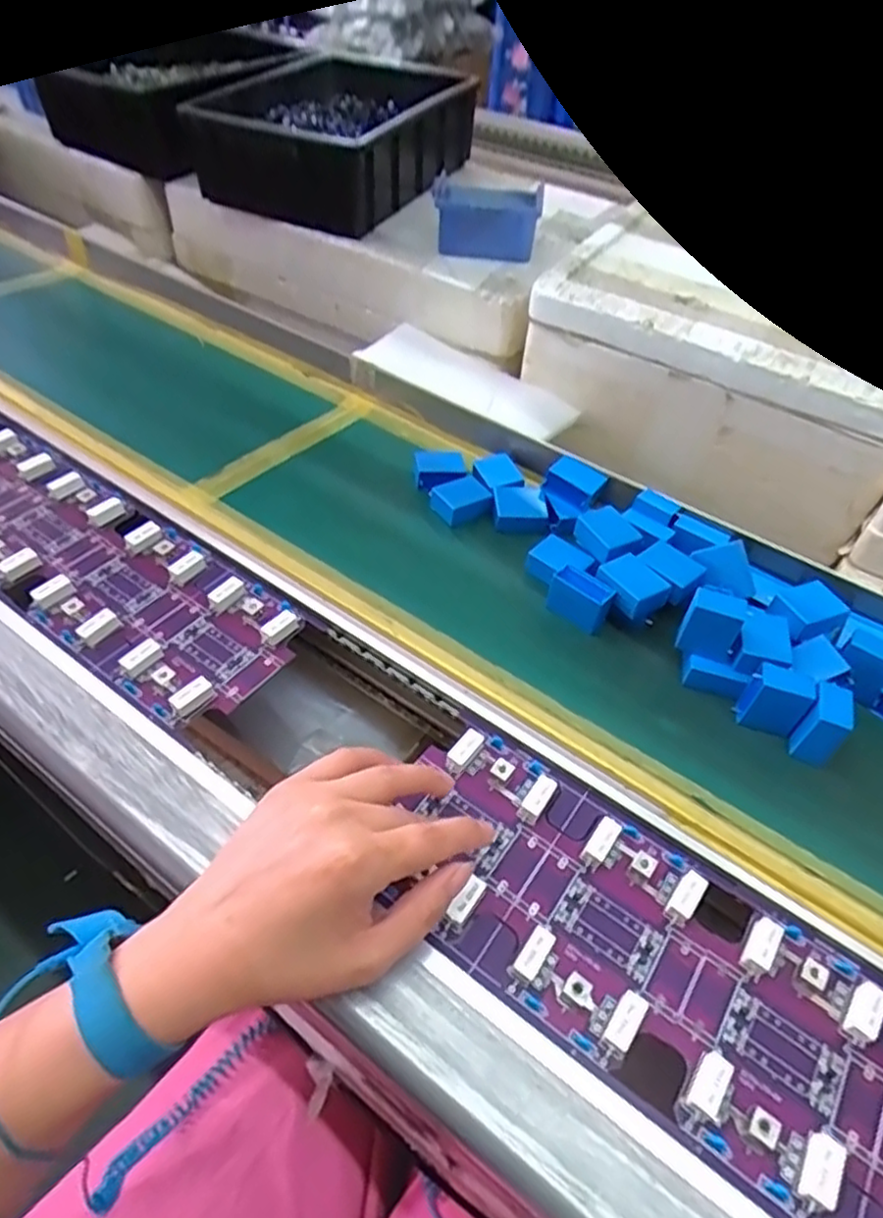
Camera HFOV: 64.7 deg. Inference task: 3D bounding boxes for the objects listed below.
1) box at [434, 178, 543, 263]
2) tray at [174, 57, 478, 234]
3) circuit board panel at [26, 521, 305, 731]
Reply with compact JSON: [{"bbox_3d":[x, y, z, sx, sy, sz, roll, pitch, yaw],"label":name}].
[{"bbox_3d":[0.043,-0.365,0.655,0.095,0.045,0.068,12,48,2],"label":"box"},{"bbox_3d":[-0.103,-0.467,0.704,0.170,0.105,0.287,25,50,12],"label":"tray"},{"bbox_3d":[-0.173,0.000,0.435,0.166,0.013,0.104,30,56,21],"label":"circuit board panel"}]

